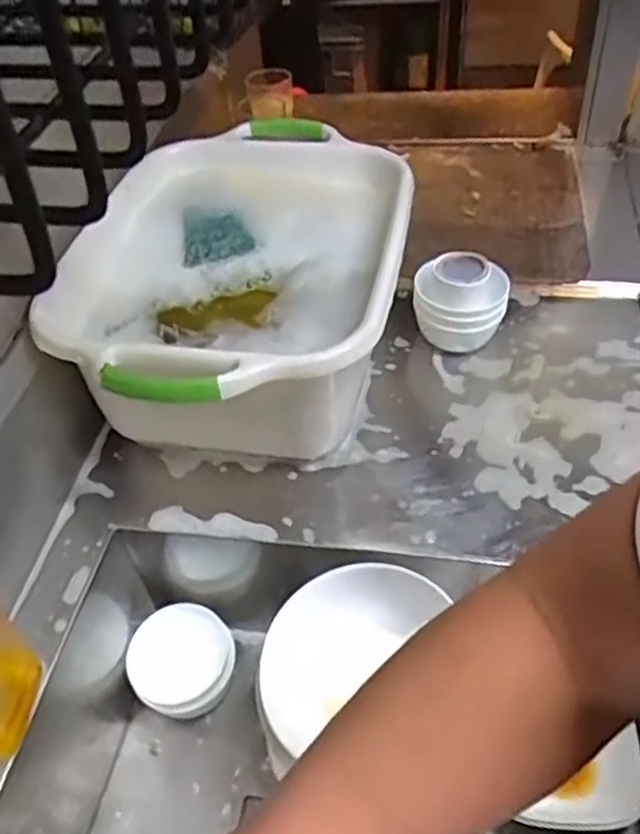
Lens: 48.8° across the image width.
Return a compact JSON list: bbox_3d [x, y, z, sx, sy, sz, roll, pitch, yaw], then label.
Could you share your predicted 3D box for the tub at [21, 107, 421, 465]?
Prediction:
[{"bbox_3d":[-0.078,-0.152,0.799,0.327,0.200,0.478,4,48,11],"label":"tub"}]

